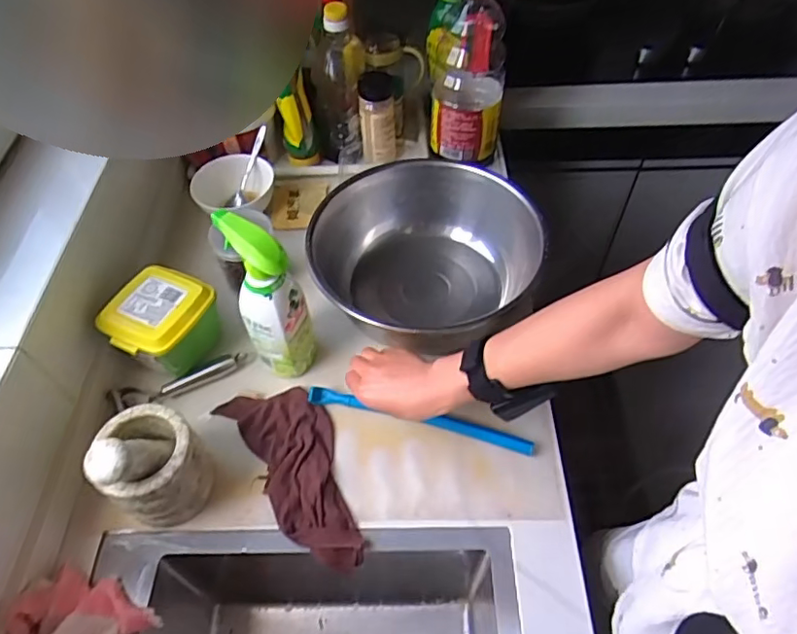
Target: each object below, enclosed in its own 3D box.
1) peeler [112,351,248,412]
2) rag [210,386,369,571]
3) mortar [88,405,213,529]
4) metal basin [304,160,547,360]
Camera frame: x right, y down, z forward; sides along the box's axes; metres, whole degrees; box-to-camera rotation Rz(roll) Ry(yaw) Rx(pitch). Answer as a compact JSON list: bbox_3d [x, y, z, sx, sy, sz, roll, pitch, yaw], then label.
[{"bbox_3d":[-0.286,0.086,0.756,0.172,0.018,0.035,-21,55,-14],"label":"peeler"},{"bbox_3d":[-0.115,0.172,0.678,0.106,0.015,0.253,-28,57,-18],"label":"rag"},{"bbox_3d":[-0.261,0.159,0.627,0.090,0.112,0.101,-30,57,-19],"label":"mortar"},{"bbox_3d":[0.039,-0.071,0.818,0.296,0.145,0.318,-1,53,1],"label":"metal basin"}]

